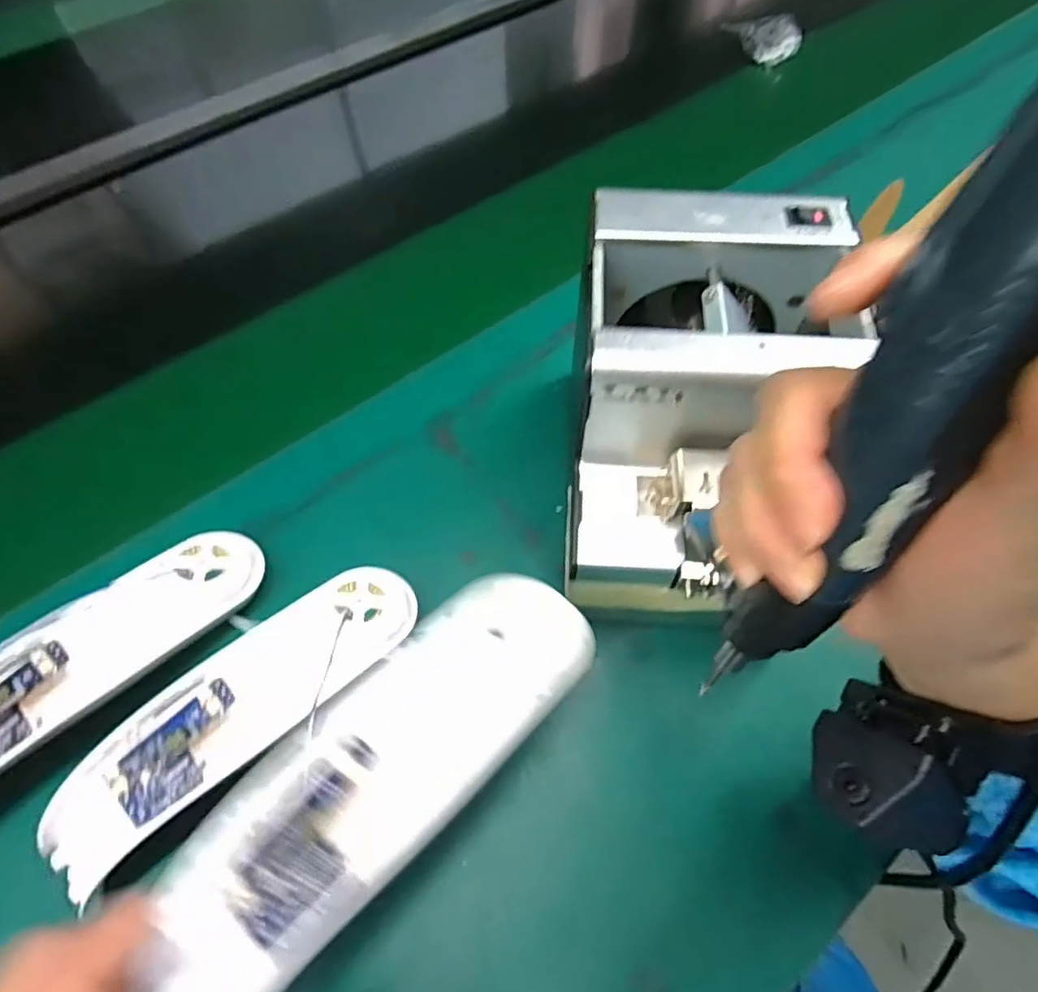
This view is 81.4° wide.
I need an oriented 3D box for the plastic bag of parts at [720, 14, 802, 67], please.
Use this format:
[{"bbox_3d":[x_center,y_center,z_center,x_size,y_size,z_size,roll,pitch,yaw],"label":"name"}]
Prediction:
[{"bbox_3d":[0.254,-0.482,0.633,0.081,0.031,0.038,27,63,13],"label":"plastic bag of parts"}]

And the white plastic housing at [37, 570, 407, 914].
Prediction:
[{"bbox_3d":[-0.133,0.101,0.288,0.189,0.032,0.056,-39,68,-21],"label":"white plastic housing"}]

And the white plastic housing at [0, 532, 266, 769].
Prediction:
[{"bbox_3d":[-0.220,0.087,0.301,0.059,0.037,0.192,38,66,19],"label":"white plastic housing"}]

